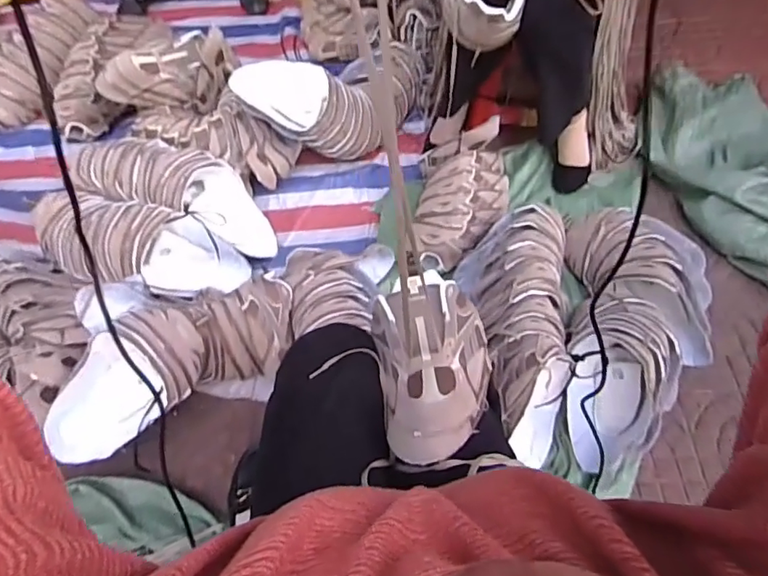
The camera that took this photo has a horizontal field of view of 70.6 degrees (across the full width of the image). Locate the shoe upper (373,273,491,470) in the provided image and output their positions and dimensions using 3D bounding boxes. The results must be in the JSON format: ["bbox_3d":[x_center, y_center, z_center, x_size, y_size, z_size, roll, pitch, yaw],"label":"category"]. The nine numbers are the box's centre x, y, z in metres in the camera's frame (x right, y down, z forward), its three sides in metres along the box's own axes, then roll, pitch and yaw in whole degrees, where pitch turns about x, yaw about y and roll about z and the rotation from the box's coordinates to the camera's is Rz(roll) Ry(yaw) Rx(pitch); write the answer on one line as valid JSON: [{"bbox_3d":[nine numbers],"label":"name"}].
[{"bbox_3d":[0.068,0.085,0.693,0.144,0.071,0.261,-8,56,-3],"label":"shoe upper"}]

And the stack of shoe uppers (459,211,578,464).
[{"bbox_3d":[0.254,0.055,1.044,0.198,0.112,0.510,4,56,5],"label":"stack of shoe uppers"}]

